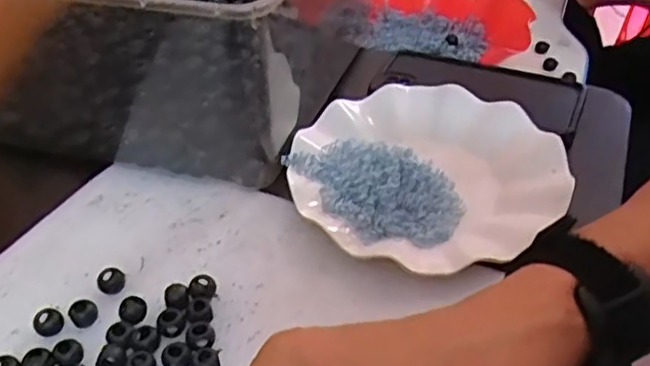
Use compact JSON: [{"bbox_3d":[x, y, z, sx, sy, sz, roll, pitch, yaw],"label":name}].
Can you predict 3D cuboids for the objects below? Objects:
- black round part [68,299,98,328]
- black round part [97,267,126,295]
[{"bbox_3d":[-0.137,0.074,0.368,0.015,0.011,0.013,-22,46,-20],"label":"black round part"},{"bbox_3d":[-0.126,0.059,0.385,0.015,0.011,0.013,-10,43,-8],"label":"black round part"}]

